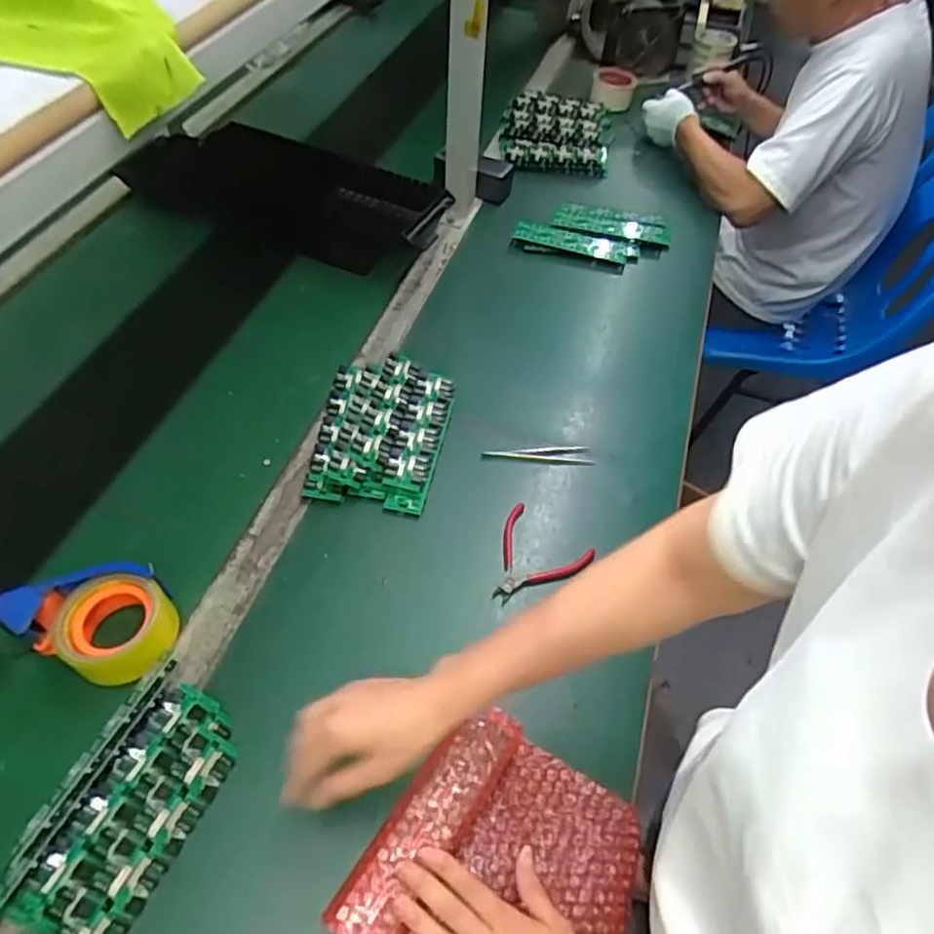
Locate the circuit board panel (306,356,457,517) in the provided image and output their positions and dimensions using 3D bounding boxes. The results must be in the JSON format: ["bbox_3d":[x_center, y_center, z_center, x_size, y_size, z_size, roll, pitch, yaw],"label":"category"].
[{"bbox_3d":[-0.100,-0.046,0.798,0.144,0.037,0.202,8,52,2],"label":"circuit board panel"}]

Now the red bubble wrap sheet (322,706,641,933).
[{"bbox_3d":[0.030,0.313,0.527,0.201,0.044,0.194,24,55,14],"label":"red bubble wrap sheet"}]

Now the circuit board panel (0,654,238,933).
[{"bbox_3d":[-0.274,0.275,0.543,0.105,0.040,0.201,22,54,13],"label":"circuit board panel"}]

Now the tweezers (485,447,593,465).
[{"bbox_3d":[0.084,-0.013,0.797,0.128,0.006,0.026,2,52,-3],"label":"tweezers"}]

